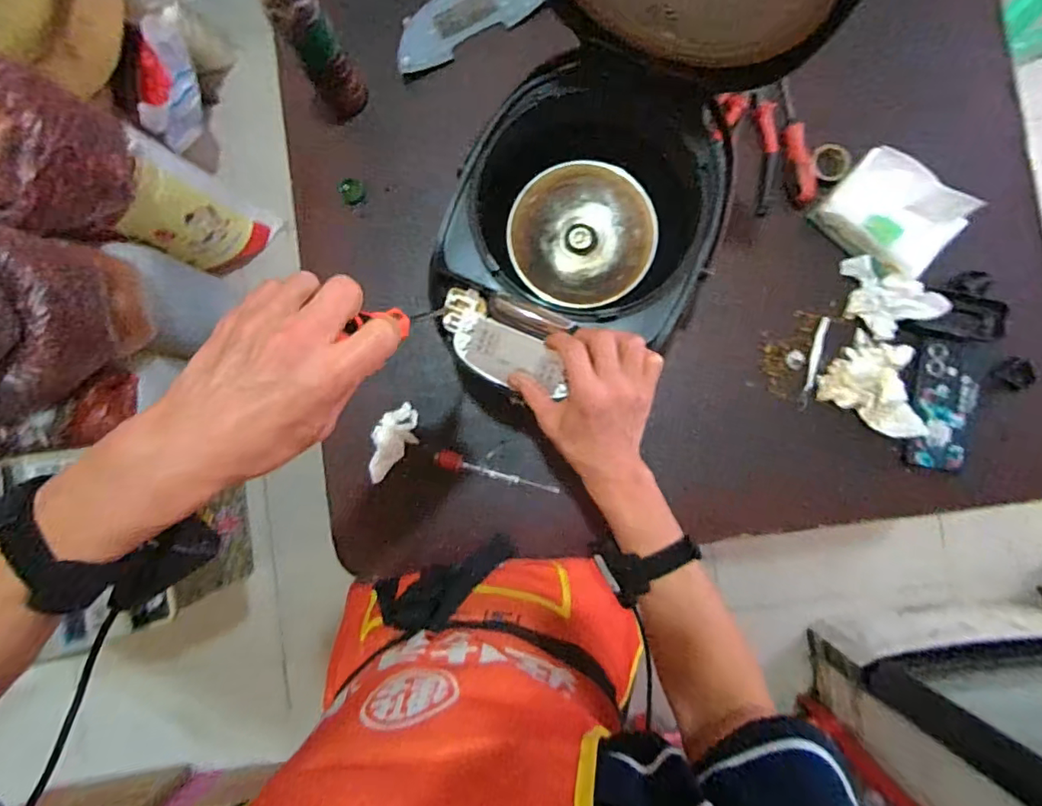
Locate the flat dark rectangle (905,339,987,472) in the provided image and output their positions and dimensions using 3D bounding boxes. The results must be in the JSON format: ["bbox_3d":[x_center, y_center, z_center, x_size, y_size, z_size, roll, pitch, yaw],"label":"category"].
[{"bbox_3d":[0.528,0.003,0.665,0.073,0.012,0.155,8,88,2],"label":"flat dark rectangle"}]

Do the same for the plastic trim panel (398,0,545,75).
[{"bbox_3d":[-0.076,-0.517,0.714,0.211,0.014,0.072,-29,110,0],"label":"plastic trim panel"}]

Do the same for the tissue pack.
[{"bbox_3d":[0.439,-0.219,0.638,0.144,0.085,0.082,34,89,3],"label":"tissue pack"}]

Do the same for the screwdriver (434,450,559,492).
[{"bbox_3d":[-0.032,0.092,0.679,0.158,0.023,0.022,19,89,3],"label":"screwdriver"}]

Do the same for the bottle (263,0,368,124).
[{"bbox_3d":[-0.238,-0.413,0.616,0.064,0.190,0.058,-29,87,1],"label":"bottle"}]

